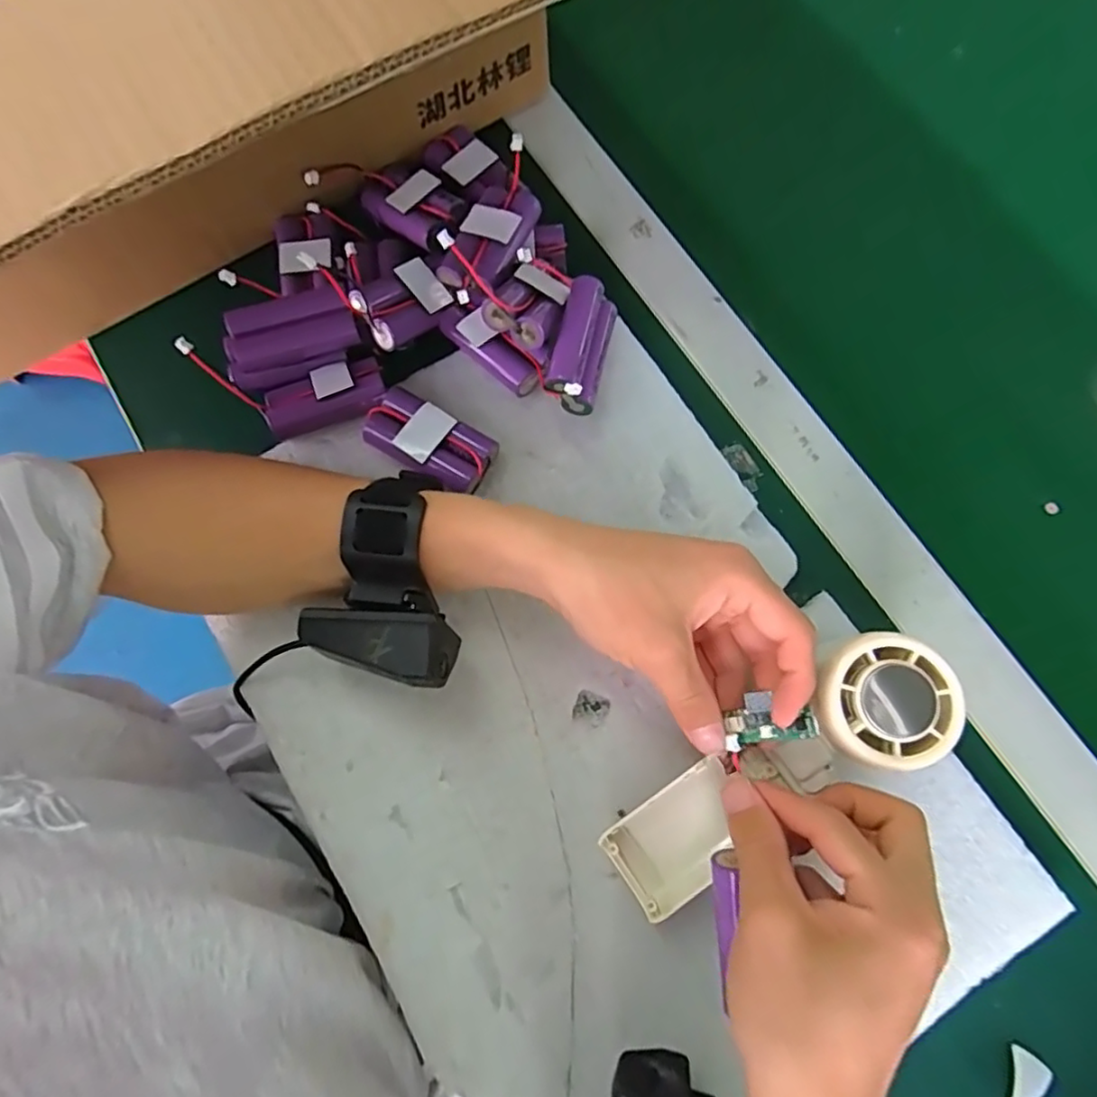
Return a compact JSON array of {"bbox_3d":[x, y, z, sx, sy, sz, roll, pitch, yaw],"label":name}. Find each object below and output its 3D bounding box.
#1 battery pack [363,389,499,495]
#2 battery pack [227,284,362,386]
[{"bbox_3d":[-0.064,-0.056,0.333,0.071,0.022,0.035,28,77,6],"label":"battery pack"},{"bbox_3d":[-0.144,-0.118,0.343,0.073,0.026,0.034,-20,77,-5],"label":"battery pack"}]

